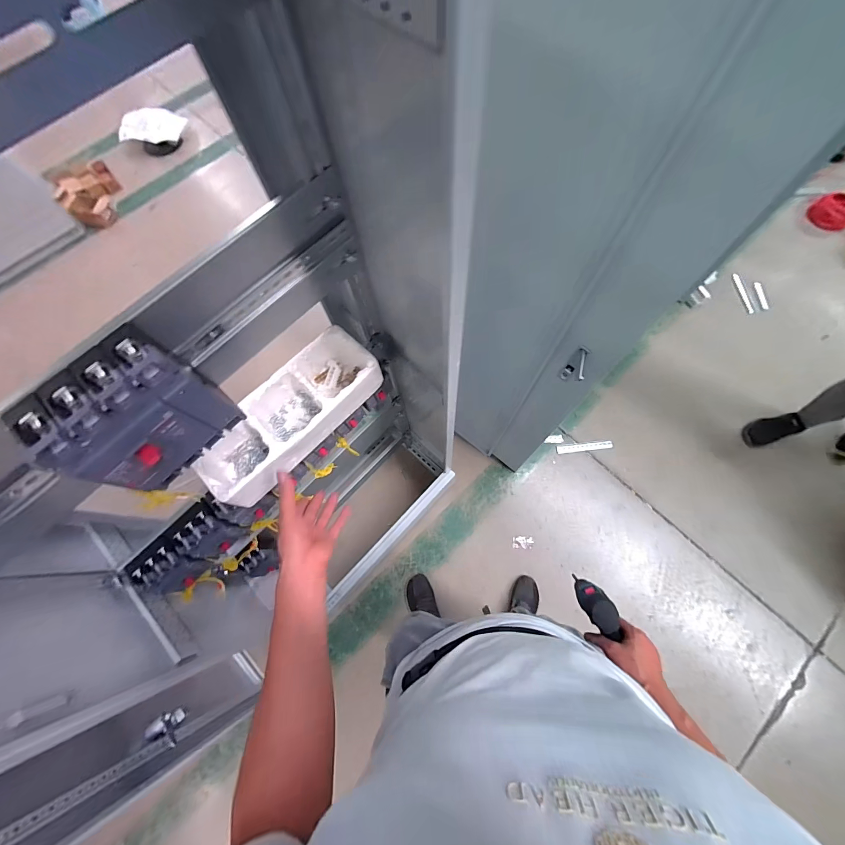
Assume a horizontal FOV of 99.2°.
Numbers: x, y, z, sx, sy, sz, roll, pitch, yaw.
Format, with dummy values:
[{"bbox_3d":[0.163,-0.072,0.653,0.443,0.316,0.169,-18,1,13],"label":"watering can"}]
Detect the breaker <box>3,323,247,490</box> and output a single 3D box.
[{"bbox_3d":[-0.312,0.000,0.413,0.092,0.156,0.145,43,77,15],"label":"breaker"}]

